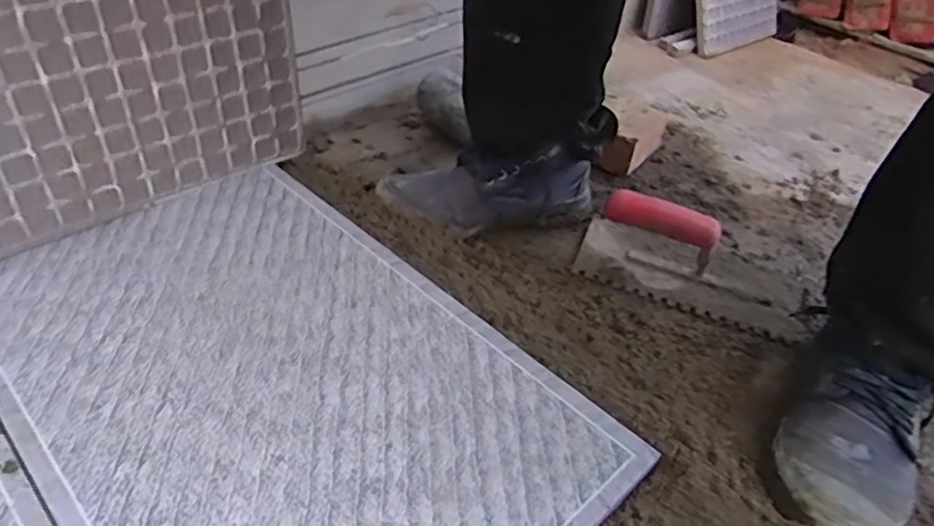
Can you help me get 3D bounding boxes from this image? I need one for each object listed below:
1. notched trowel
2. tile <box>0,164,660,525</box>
[{"bbox_3d":[0.251,-0.016,0.711,0.251,0.074,0.120,18,41,15],"label":"notched trowel"},{"bbox_3d":[-0.143,0.077,0.479,0.295,0.008,0.463,-30,51,-35],"label":"tile"}]

